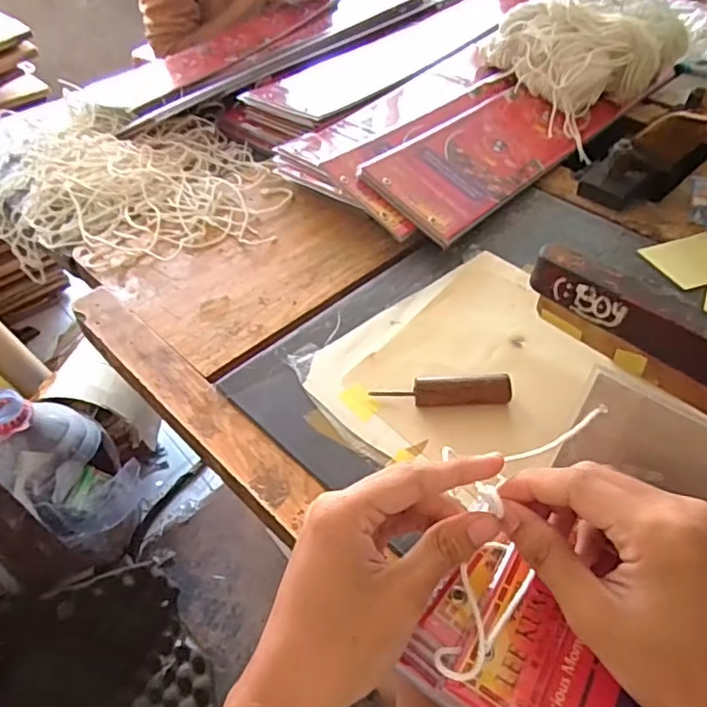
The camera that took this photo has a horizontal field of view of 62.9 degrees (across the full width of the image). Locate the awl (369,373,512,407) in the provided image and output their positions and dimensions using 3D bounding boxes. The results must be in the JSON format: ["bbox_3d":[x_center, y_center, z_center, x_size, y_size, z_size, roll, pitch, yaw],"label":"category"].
[{"bbox_3d":[0.061,0.026,0.396,0.091,0.019,0.018,-1,47,-1],"label":"awl"}]

